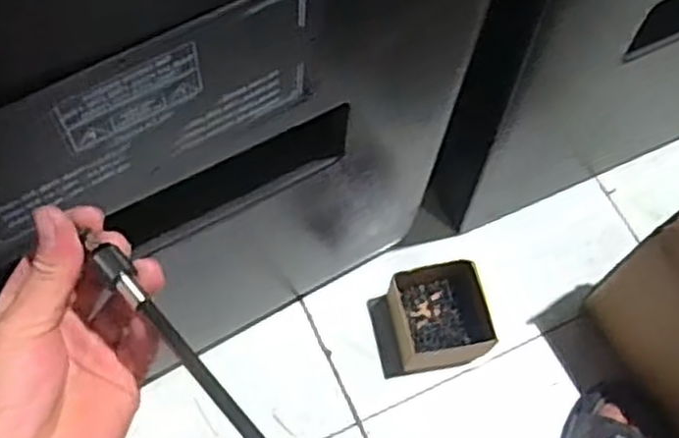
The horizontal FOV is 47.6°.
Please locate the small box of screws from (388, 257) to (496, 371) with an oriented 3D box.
[{"bbox_3d":[0.111,0.102,0.842,0.101,0.069,0.111,-11,68,-7],"label":"small box of screws"}]

